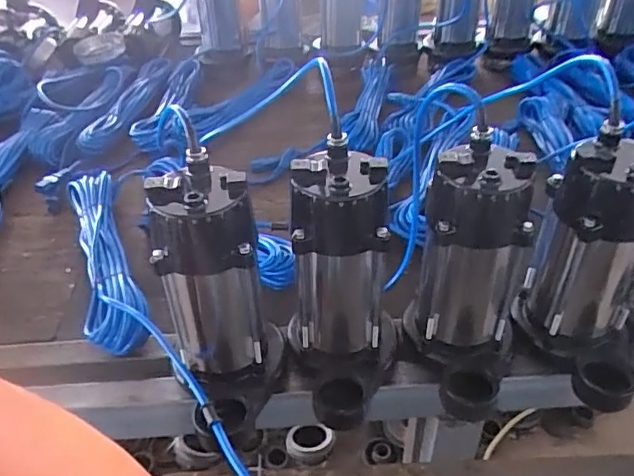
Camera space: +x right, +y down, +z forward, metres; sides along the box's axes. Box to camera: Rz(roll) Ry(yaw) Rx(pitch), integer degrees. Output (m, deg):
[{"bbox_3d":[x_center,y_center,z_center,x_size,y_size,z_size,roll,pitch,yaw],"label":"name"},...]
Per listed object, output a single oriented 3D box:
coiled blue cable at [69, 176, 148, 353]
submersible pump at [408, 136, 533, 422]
[{"bbox_3d":[-0.282,0.021,0.735,0.067,0.063,0.339,-16,41,-18],"label":"coiled blue cable"},{"bbox_3d":[0.146,0.048,0.546,0.107,0.247,0.126,12,41,16],"label":"submersible pump"}]

